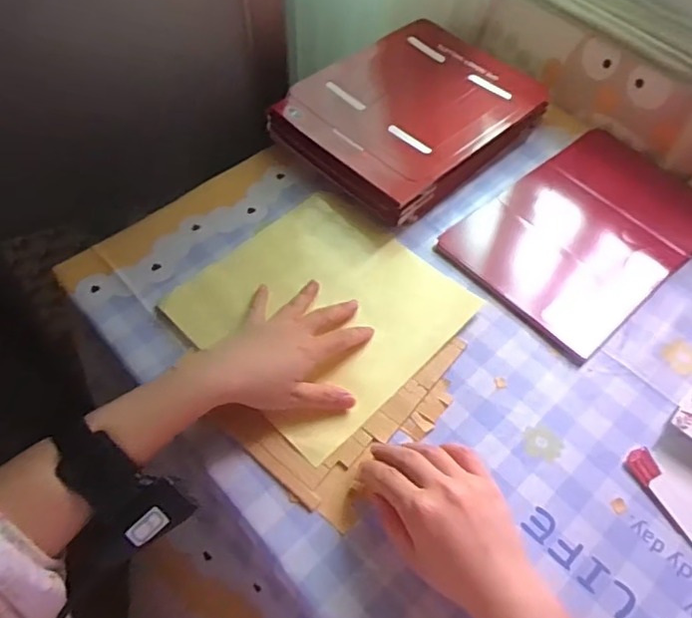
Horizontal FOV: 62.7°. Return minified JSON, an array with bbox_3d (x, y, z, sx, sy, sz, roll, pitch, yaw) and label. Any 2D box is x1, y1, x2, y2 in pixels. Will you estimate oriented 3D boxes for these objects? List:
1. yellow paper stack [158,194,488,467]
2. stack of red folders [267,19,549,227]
[{"bbox_3d":[-0.022,-0.004,0.520,0.214,0.011,0.214,40,62,22],"label":"yellow paper stack"},{"bbox_3d":[0.069,-0.220,0.645,0.215,0.047,0.262,36,63,20],"label":"stack of red folders"}]

